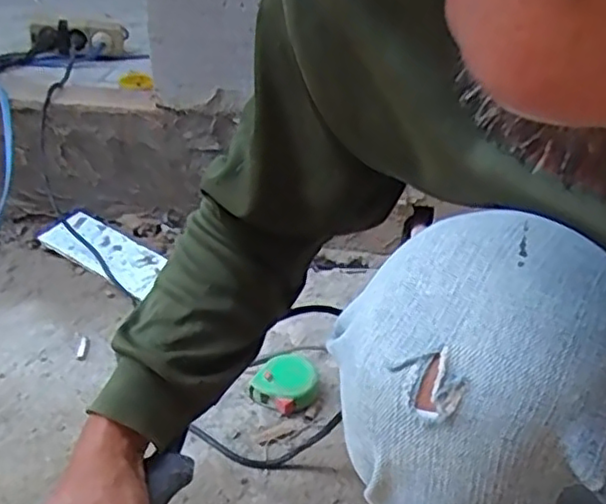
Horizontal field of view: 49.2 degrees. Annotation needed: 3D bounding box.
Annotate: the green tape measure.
[{"bbox_3d":[-0.017,0.145,0.729,0.053,0.033,0.069,27,41,33],"label":"green tape measure"}]

